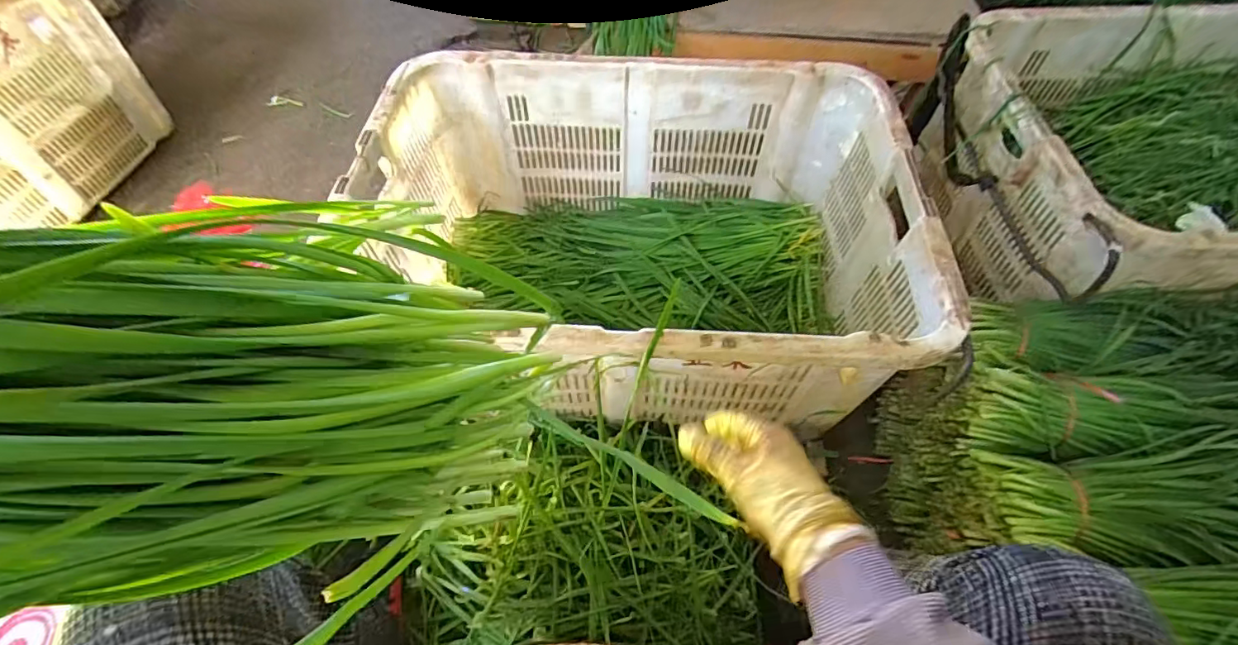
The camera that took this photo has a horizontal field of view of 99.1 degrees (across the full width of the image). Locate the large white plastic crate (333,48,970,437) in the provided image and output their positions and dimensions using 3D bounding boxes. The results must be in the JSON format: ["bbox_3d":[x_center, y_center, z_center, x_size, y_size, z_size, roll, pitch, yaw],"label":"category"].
[{"bbox_3d":[0.016,-0.104,0.716,0.655,0.271,0.467,1,58,0],"label":"large white plastic crate"}]

